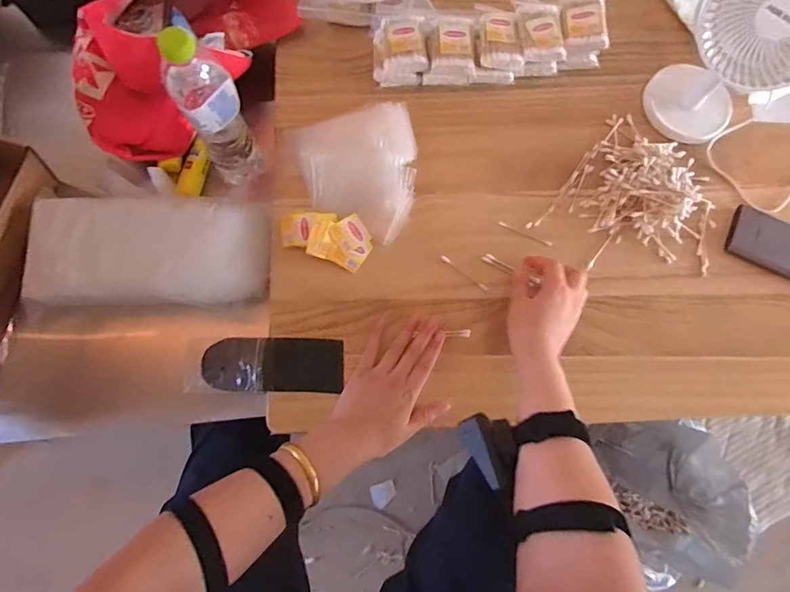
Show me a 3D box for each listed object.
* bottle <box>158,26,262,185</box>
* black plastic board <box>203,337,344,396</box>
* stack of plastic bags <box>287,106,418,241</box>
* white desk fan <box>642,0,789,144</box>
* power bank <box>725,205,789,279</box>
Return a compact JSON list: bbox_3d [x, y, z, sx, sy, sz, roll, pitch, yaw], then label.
[{"bbox_3d":[-0.209,-0.212,0.547,0.068,0.220,0.060,-28,81,-10],"label":"bottle"},{"bbox_3d":[-0.142,0.079,0.548,0.161,0.009,0.061,2,77,-1],"label":"black plastic board"},{"bbox_3d":[-0.036,-0.148,0.586,0.141,0.013,0.159,-17,90,-3],"label":"stack of plastic bags"},{"bbox_3d":[0.397,-0.278,0.540,0.103,0.219,0.143,-39,81,-10],"label":"white desk fan"},{"bbox_3d":[0.488,-0.061,0.593,0.130,0.012,0.069,27,77,5],"label":"power bank"}]

